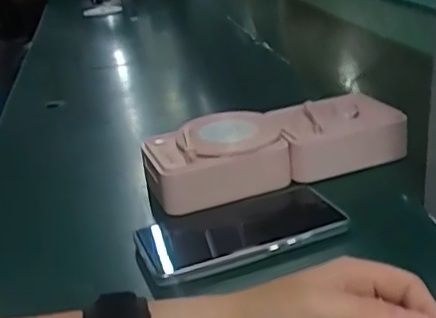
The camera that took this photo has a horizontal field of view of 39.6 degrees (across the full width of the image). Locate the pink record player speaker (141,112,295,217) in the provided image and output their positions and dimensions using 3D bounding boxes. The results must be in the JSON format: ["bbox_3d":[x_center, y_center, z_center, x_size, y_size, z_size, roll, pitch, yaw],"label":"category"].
[{"bbox_3d":[-0.004,-0.002,0.590,0.134,0.053,0.098,-12,24,-15],"label":"pink record player speaker"}]

